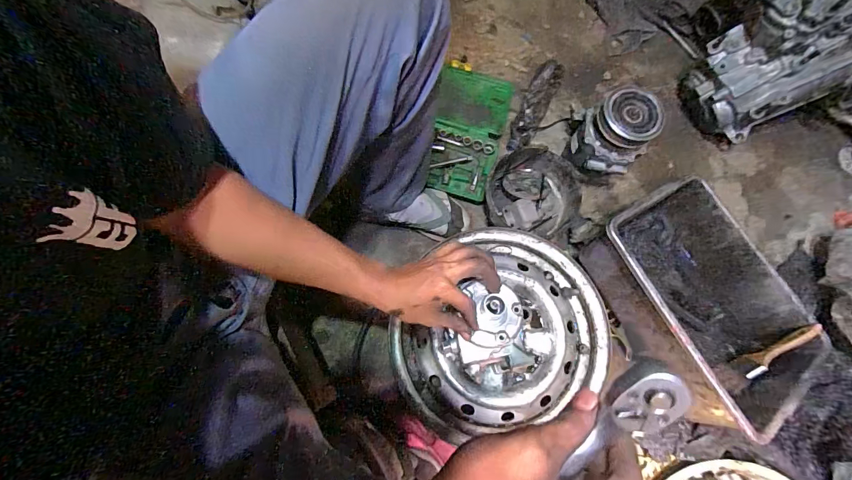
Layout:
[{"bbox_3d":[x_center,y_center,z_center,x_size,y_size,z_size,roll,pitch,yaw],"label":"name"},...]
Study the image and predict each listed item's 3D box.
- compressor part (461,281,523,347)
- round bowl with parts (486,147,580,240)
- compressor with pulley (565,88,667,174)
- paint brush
[{"bbox_3d":[0.091,0.095,0.487,0.071,0.036,0.084,-7,75,-4],"label":"compressor part"},{"bbox_3d":[0.234,-0.102,0.828,0.191,0.070,0.177,0,75,-2],"label":"round bowl with parts"},{"bbox_3d":[0.376,-0.204,0.776,0.119,0.187,0.118,0,75,-2],"label":"compressor with pulley"},{"bbox_3d":[0.627,0.212,0.692,0.189,0.060,0.024,-37,78,9],"label":"paint brush"}]

